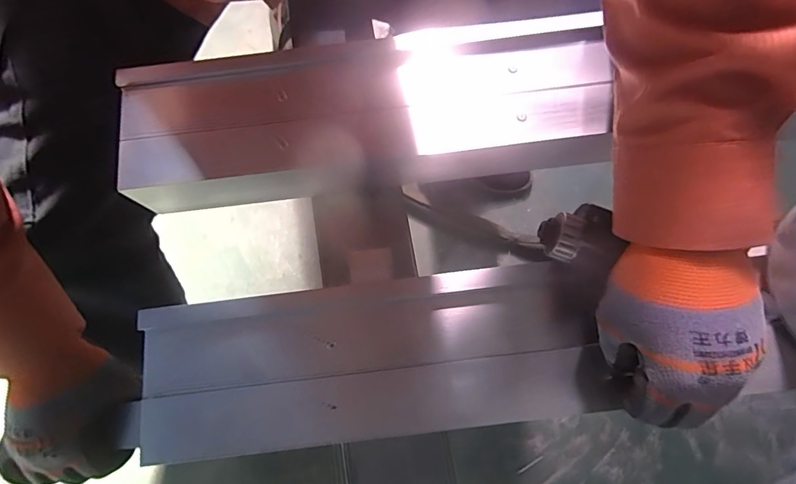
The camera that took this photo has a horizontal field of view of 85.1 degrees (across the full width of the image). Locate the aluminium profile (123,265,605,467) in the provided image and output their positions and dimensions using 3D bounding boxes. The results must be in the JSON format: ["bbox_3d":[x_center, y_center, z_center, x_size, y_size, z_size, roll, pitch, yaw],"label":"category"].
[{"bbox_3d":[-0.022,0.097,0.353,0.362,0.026,0.124,-7,76,1],"label":"aluminium profile"}]

